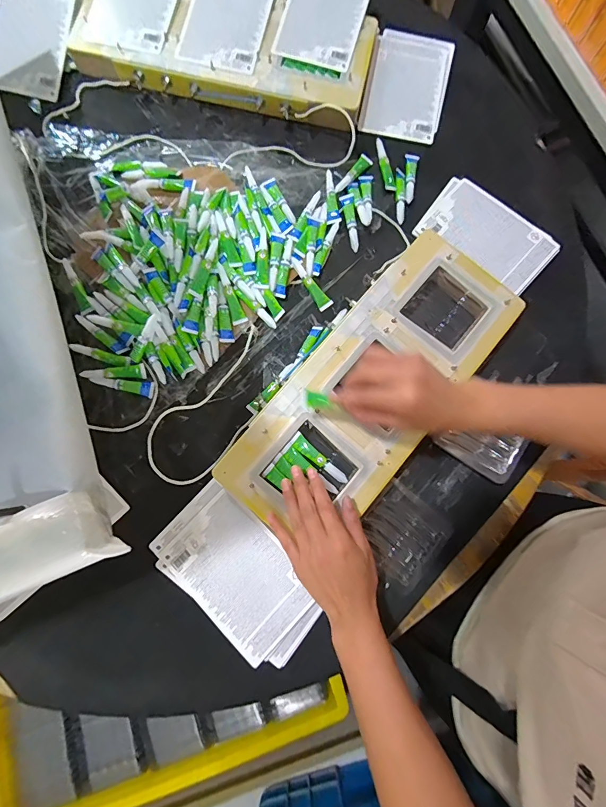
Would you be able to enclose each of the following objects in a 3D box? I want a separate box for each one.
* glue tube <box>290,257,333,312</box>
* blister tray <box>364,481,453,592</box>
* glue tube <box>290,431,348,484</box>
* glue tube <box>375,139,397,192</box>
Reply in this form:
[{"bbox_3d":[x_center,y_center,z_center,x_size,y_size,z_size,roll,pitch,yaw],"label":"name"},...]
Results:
[{"bbox_3d":[0.010,-0.166,0.515,0.019,0.010,0.082,-38,94,-10],"label":"glue tube"},{"bbox_3d":[0.122,0.163,0.466,0.100,0.020,0.098,39,81,6],"label":"blister tray"},{"bbox_3d":[0.019,0.068,0.452,0.081,0.006,0.017,43,82,7],"label":"glue tube"},{"bbox_3d":[0.123,-0.352,0.554,0.017,0.014,0.084,-9,80,-3],"label":"glue tube"}]

